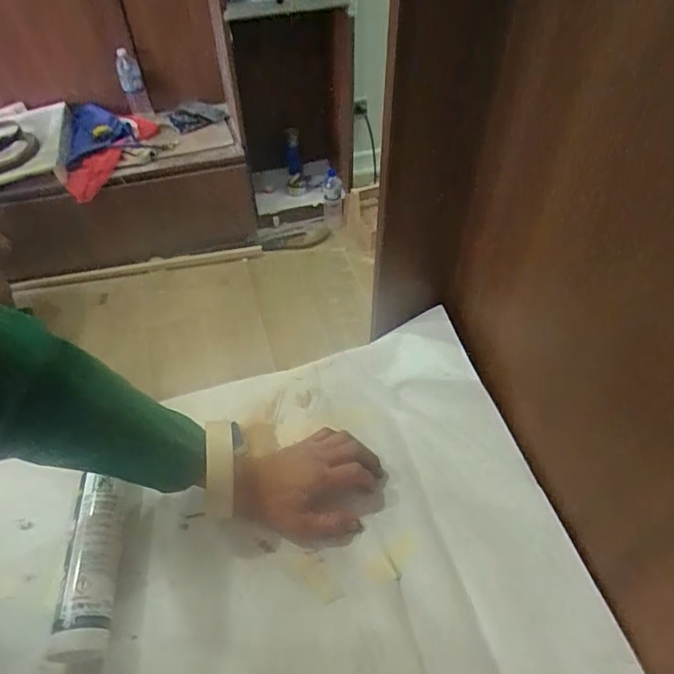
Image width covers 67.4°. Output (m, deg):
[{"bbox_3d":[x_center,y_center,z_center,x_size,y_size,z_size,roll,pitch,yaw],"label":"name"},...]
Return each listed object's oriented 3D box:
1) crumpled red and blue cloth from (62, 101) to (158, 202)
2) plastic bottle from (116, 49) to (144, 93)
[{"bbox_3d":[-0.718,-0.587,1.605,0.258,0.175,0.279,1,50,4],"label":"crumpled red and blue cloth"},{"bbox_3d":[-0.649,-0.825,1.574,0.068,0.141,0.066,-20,52,-13],"label":"plastic bottle"}]

